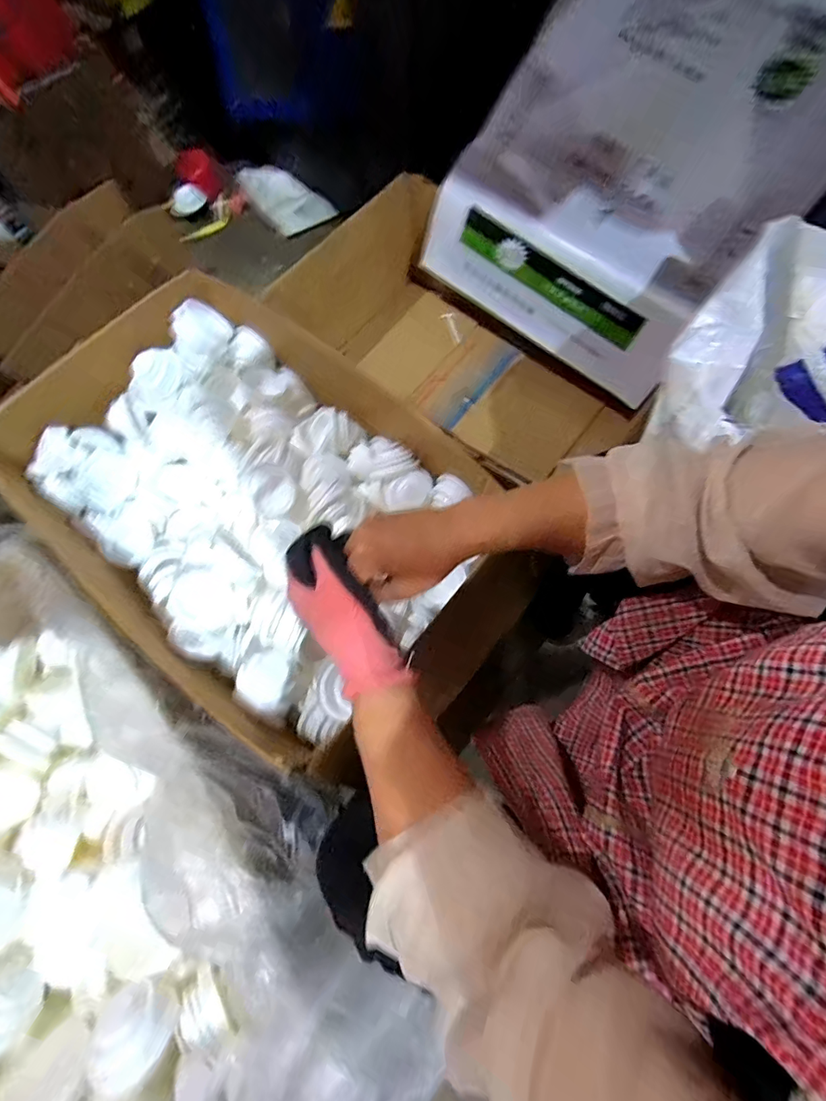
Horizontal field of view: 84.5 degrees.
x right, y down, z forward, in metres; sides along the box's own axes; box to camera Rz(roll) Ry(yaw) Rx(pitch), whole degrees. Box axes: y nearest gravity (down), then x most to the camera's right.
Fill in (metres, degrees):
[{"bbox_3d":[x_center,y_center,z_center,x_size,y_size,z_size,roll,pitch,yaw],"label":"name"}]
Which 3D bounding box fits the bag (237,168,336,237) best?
[{"bbox_3d":[-0.357,-0.979,1.253,0.251,0.067,0.149,41,76,14],"label":"bag"}]

